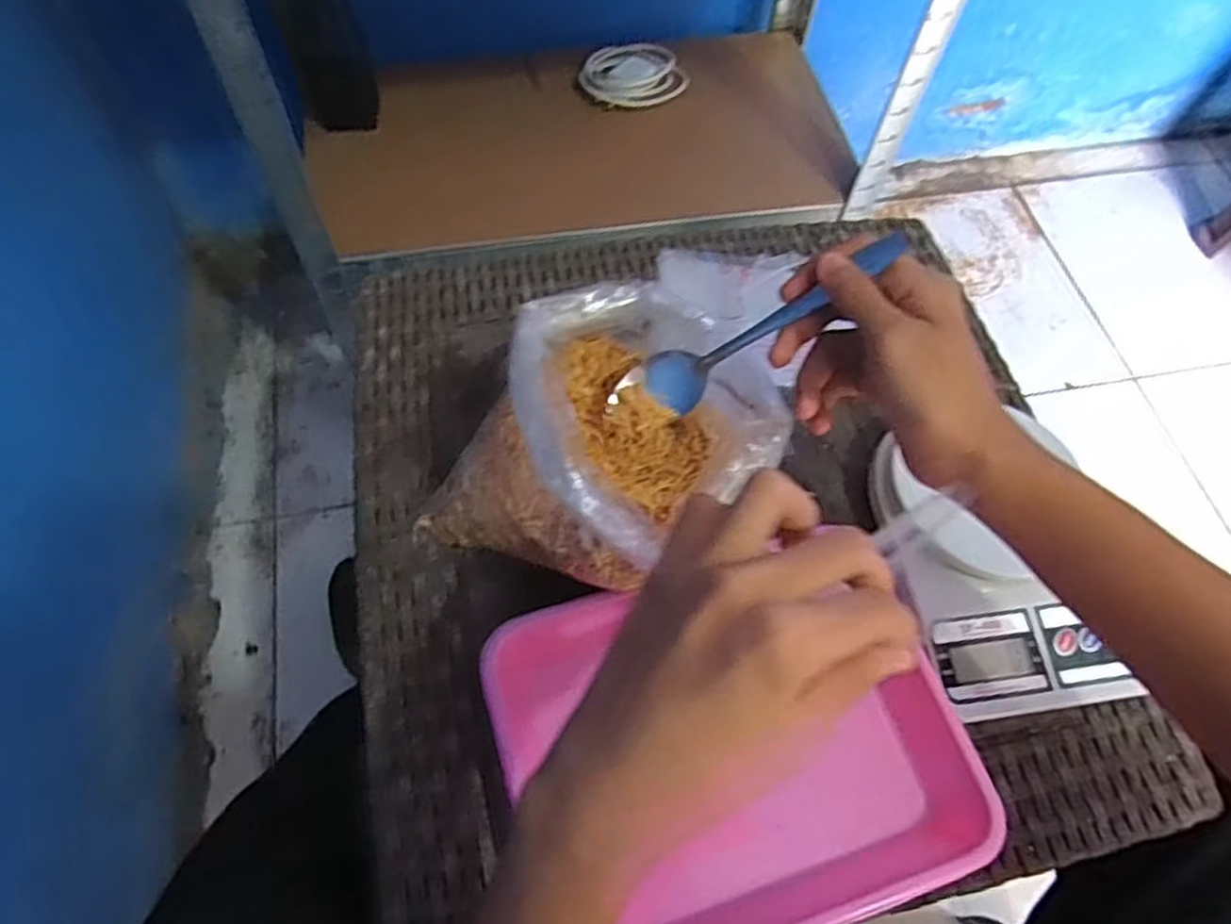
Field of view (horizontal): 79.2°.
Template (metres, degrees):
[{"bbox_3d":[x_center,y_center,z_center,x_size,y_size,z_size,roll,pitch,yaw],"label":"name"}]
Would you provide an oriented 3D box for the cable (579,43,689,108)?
[{"bbox_3d":[0.022,-0.438,0.846,0.120,0.028,0.082,1,63,-2],"label":"cable"}]

